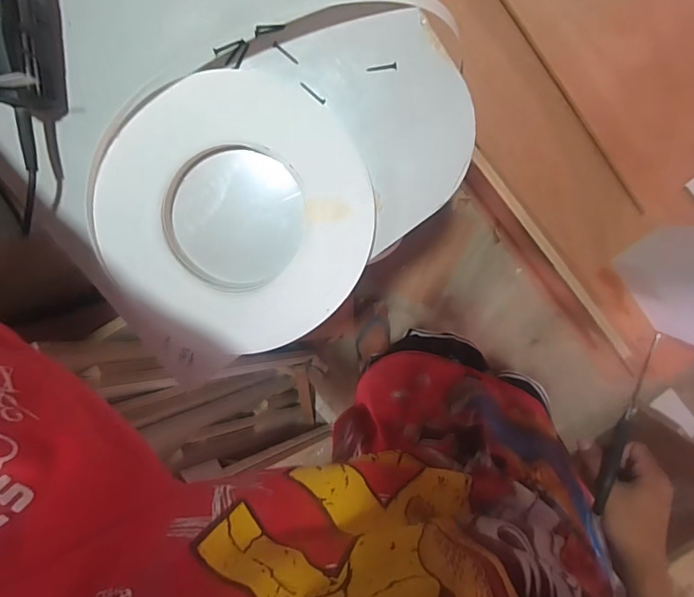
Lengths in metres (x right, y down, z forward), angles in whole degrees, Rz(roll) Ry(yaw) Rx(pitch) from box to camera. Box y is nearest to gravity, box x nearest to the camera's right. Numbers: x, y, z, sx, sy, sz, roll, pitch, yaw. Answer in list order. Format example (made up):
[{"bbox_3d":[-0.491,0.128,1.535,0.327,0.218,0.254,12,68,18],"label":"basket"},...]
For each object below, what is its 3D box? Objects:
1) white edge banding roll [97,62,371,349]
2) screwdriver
[{"bbox_3d":[-0.126,-0.093,0.515,0.303,0.018,0.311,-14,99,-1],"label":"white edge banding roll"},{"bbox_3d":[0.320,0.151,0.521,0.015,0.012,0.193,25,84,-6],"label":"screwdriver"}]

